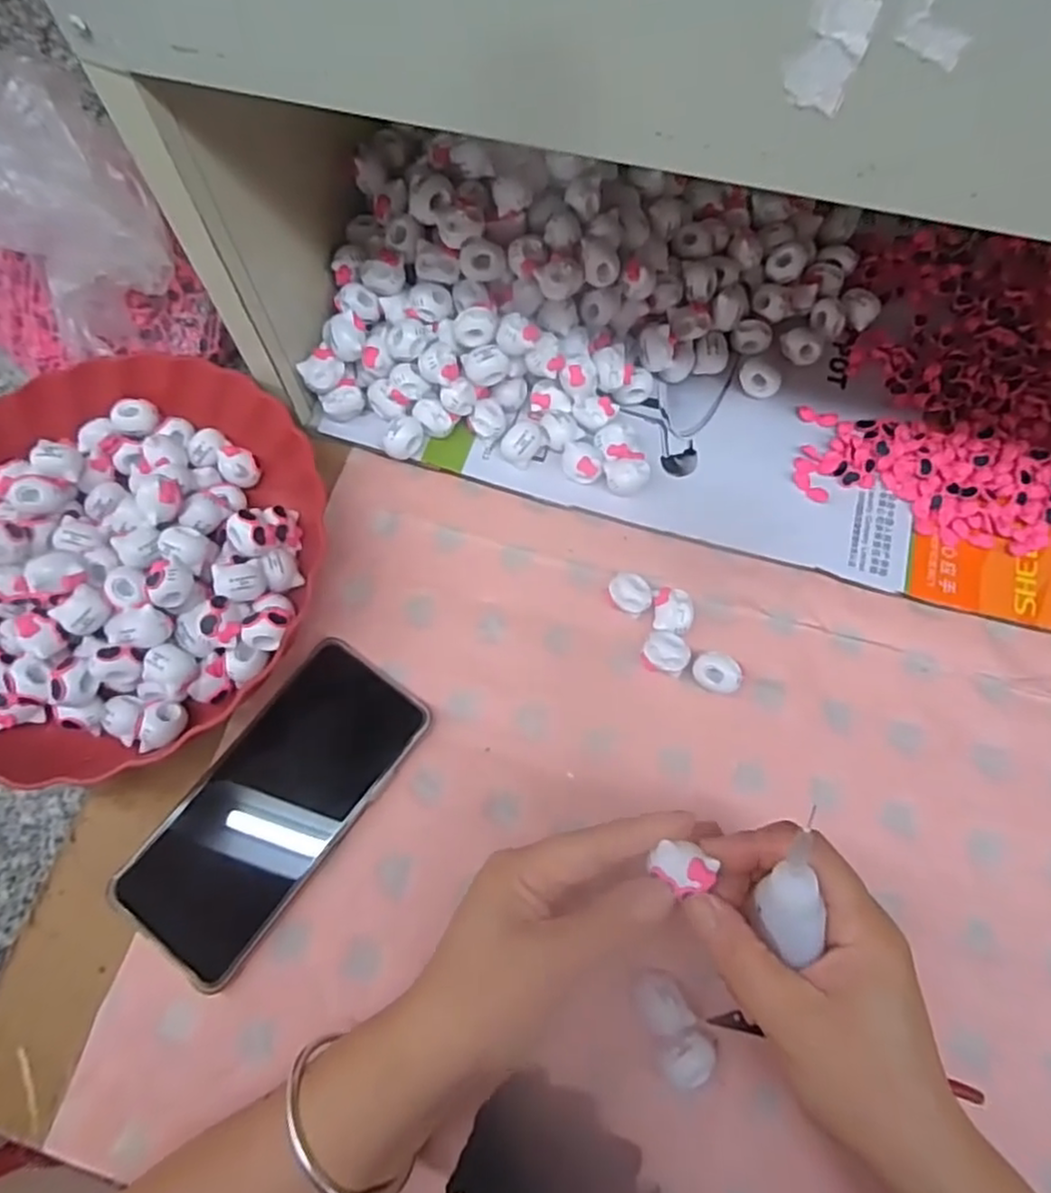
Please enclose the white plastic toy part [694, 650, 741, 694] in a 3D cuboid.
[{"bbox_3d":[0.103,0.043,0.373,0.024,0.019,0.021,23,72,9],"label":"white plastic toy part"}]

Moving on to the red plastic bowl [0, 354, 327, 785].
[{"bbox_3d":[-0.233,-0.024,0.383,0.221,0.050,0.234,0,70,0],"label":"red plastic bowl"}]

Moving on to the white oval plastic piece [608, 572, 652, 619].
[{"bbox_3d":[0.059,-0.001,0.385,0.024,0.016,0.019,29,73,10],"label":"white oval plastic piece"}]

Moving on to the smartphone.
[{"bbox_3d":[-0.126,0.103,0.347,0.078,0.012,0.164,34,74,12],"label":"smartphone"}]

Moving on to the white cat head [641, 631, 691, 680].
[{"bbox_3d":[0.077,0.031,0.373,0.024,0.018,0.020,15,71,6],"label":"white cat head"}]

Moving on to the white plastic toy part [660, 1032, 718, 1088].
[{"bbox_3d":[0.072,0.205,0.304,0.022,0.016,0.021,0,70,0],"label":"white plastic toy part"}]

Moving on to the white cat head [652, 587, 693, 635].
[{"bbox_3d":[0.082,0.009,0.382,0.020,0.014,0.026,6,70,3],"label":"white cat head"}]

